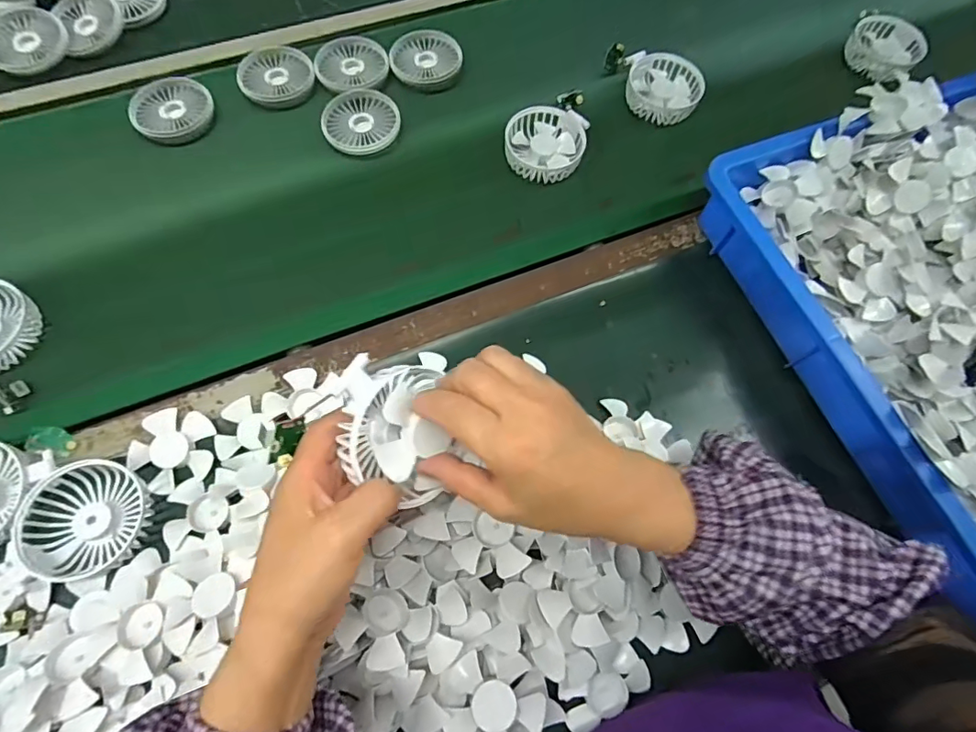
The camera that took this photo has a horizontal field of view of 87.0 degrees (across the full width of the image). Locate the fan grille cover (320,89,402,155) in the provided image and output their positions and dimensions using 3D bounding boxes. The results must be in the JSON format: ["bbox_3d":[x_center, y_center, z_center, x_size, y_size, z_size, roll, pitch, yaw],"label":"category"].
[{"bbox_3d":[-0.149,-0.289,0.600,0.087,0.008,0.090,-12,68,-7],"label":"fan grille cover"}]

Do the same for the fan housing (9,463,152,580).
[{"bbox_3d":[-0.314,0.120,0.400,0.080,0.026,0.086,1,67,-2],"label":"fan housing"}]

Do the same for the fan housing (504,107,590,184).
[{"bbox_3d":[0.065,-0.254,0.587,0.088,0.026,0.094,10,67,2],"label":"fan housing"}]

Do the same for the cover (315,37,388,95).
[{"bbox_3d":[-0.168,-0.375,0.633,0.086,0.009,0.086,-20,69,-11],"label":"cover"}]

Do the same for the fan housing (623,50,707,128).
[{"bbox_3d":[0.214,-0.344,0.632,0.088,0.028,0.101,4,67,-1],"label":"fan housing"}]

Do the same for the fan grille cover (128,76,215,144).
[{"bbox_3d":[-0.362,-0.296,0.589,0.082,0.012,0.095,-17,69,-10],"label":"fan grille cover"}]

